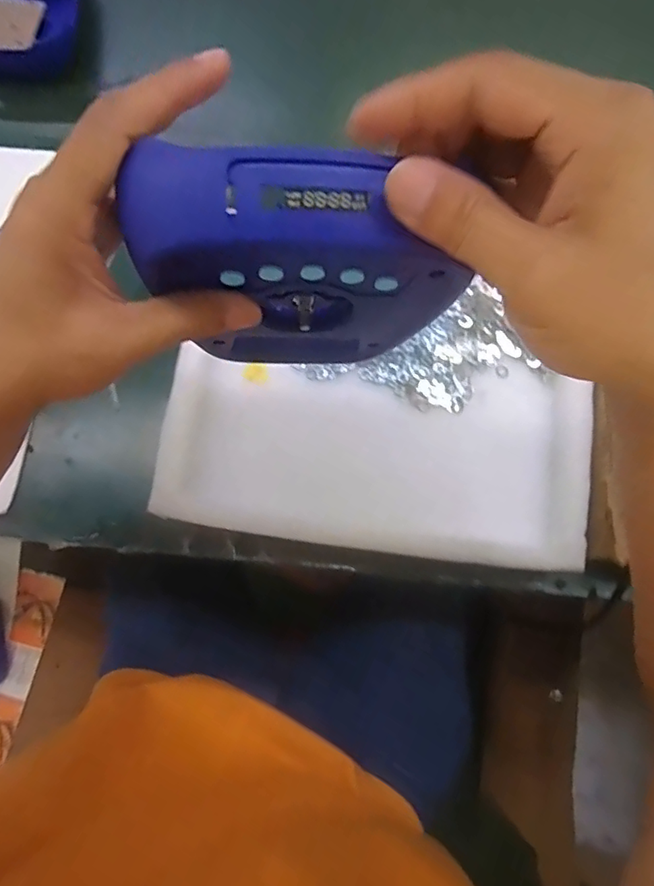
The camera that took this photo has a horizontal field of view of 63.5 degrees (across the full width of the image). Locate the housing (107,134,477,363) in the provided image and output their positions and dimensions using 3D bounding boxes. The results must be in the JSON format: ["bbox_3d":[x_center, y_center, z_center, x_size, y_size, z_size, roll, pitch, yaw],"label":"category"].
[{"bbox_3d":[-0.010,-0.078,0.275,0.140,0.161,0.033,1,78,1],"label":"housing"}]

